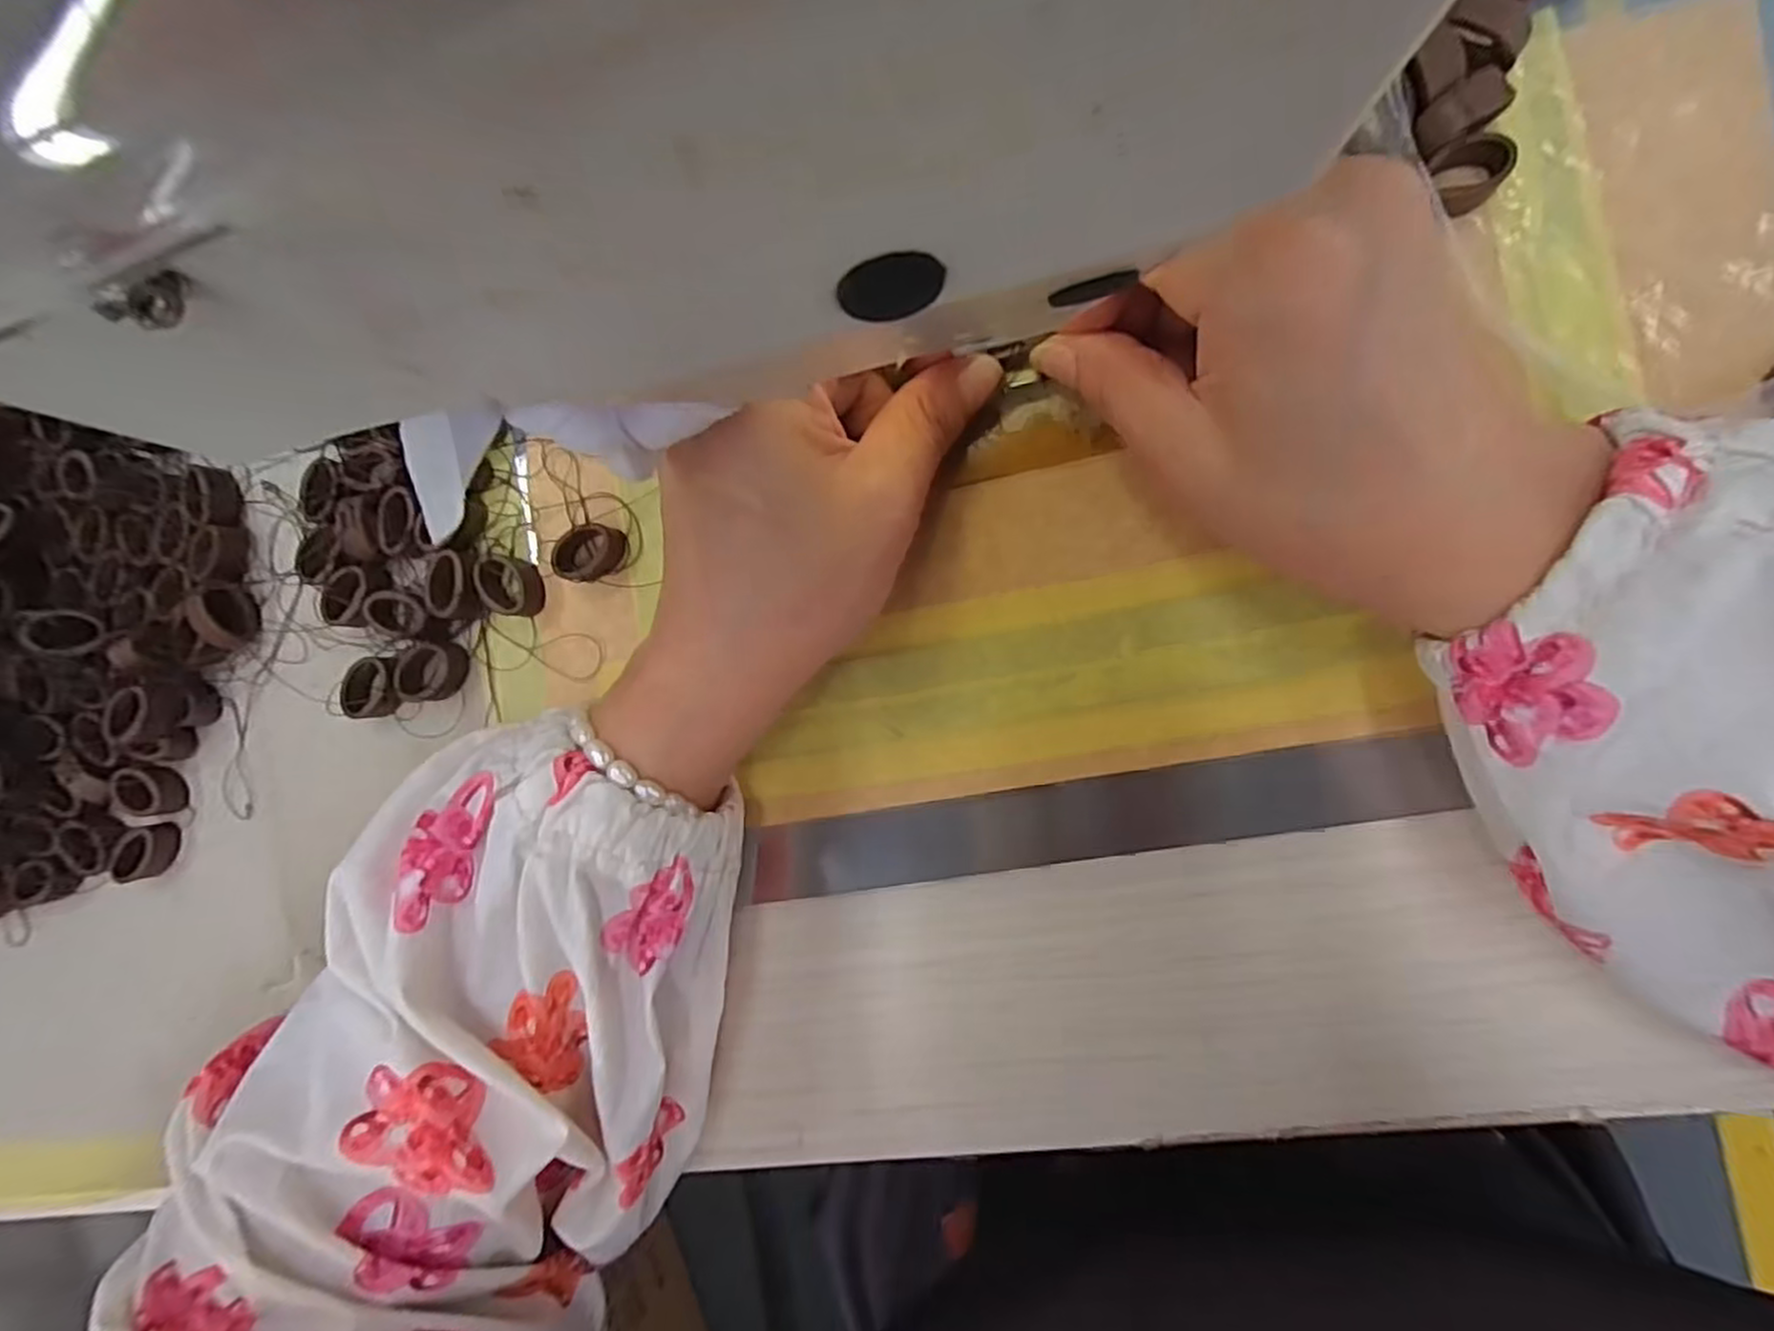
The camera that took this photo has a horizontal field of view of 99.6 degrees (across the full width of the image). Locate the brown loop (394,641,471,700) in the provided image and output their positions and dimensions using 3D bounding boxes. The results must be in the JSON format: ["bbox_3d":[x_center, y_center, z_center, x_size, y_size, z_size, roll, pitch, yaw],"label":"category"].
[{"bbox_3d":[-0.141,0.002,0.231,0.018,0.009,0.018,0,89,10],"label":"brown loop"}]

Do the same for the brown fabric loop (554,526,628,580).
[{"bbox_3d":[-0.088,-0.033,0.223,0.020,0.010,0.017,5,90,10],"label":"brown fabric loop"}]

